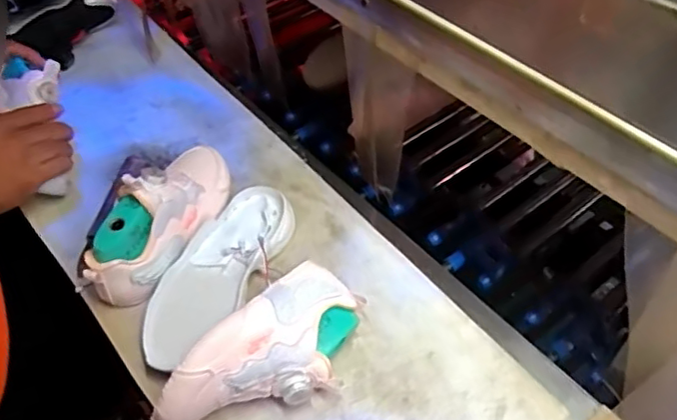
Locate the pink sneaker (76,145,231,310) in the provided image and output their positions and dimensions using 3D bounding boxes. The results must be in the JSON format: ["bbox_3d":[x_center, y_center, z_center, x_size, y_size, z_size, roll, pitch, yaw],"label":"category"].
[{"bbox_3d":[-0.174,0.002,0.609,0.072,0.092,0.199,17,52,16],"label":"pink sneaker"}]

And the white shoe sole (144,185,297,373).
[{"bbox_3d":[-0.116,0.060,0.591,0.071,0.029,0.203,22,53,20],"label":"white shoe sole"}]

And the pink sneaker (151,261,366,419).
[{"bbox_3d":[-0.052,0.127,0.503,0.085,0.075,0.186,35,59,28],"label":"pink sneaker"}]

